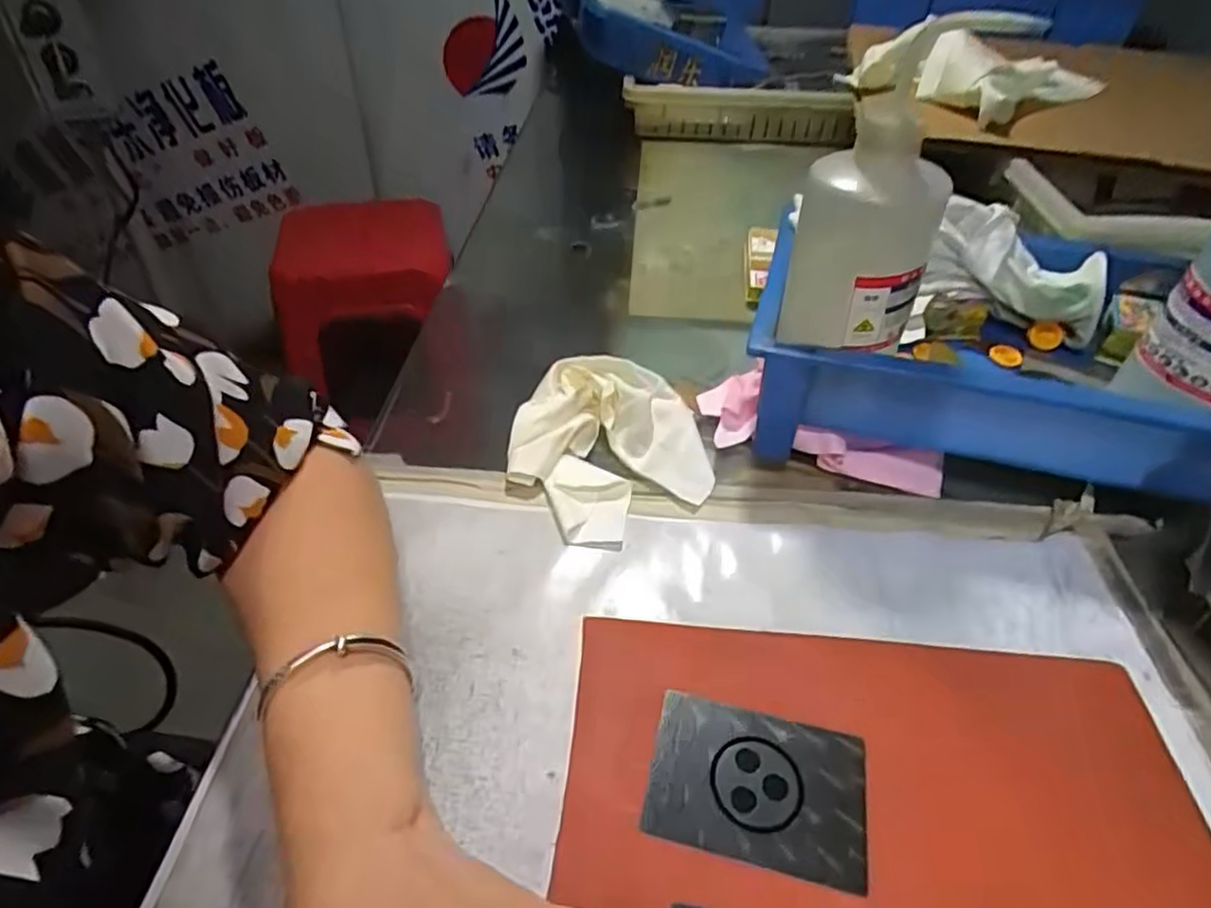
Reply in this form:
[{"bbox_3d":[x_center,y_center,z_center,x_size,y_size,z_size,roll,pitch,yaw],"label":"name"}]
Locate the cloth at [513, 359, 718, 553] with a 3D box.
[{"bbox_3d":[0.000,-0.010,0.423,0.111,0.029,0.125,-22,48,-24],"label":"cloth"}]

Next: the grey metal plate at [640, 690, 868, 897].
[{"bbox_3d":[0.062,0.135,0.281,0.085,0.004,0.059,11,47,10],"label":"grey metal plate"}]

